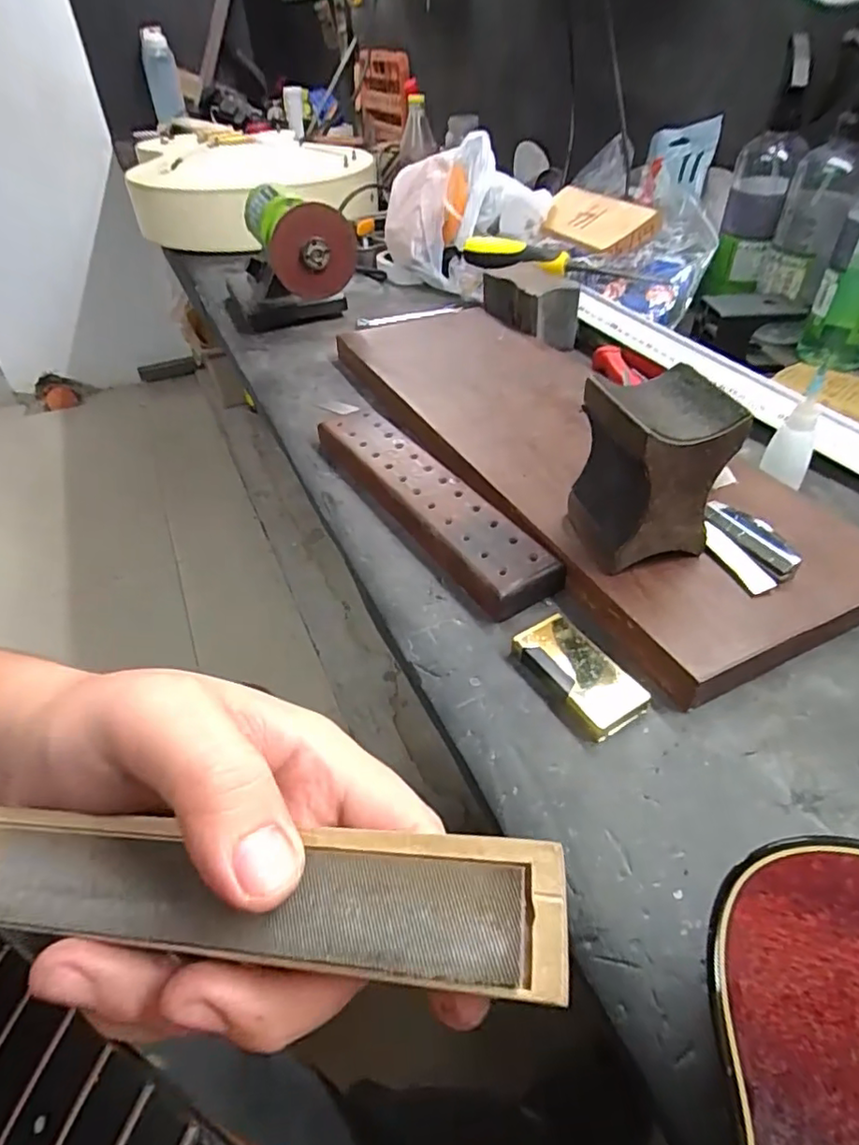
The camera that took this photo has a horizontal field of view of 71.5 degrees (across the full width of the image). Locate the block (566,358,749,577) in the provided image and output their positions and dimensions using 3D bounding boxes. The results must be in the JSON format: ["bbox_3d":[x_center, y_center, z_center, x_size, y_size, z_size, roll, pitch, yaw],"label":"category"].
[{"bbox_3d":[0.118,-0.053,0.331,0.065,0.097,0.065,-12,43,-11],"label":"block"}]

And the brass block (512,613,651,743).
[{"bbox_3d":[0.078,0.053,0.313,0.034,0.016,0.069,-23,46,-22],"label":"brass block"}]

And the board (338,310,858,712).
[{"bbox_3d":[0.079,-0.121,0.479,0.160,0.029,0.518,-20,45,-19],"label":"board"}]

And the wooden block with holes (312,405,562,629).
[{"bbox_3d":[-0.007,-0.055,0.426,0.050,0.024,0.244,-25,47,-23],"label":"wooden block with holes"}]

